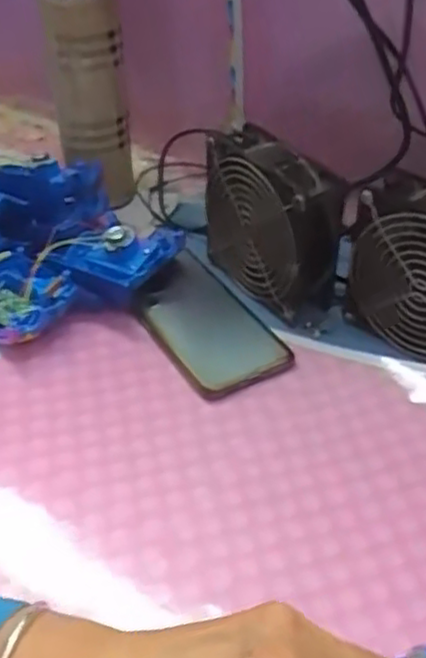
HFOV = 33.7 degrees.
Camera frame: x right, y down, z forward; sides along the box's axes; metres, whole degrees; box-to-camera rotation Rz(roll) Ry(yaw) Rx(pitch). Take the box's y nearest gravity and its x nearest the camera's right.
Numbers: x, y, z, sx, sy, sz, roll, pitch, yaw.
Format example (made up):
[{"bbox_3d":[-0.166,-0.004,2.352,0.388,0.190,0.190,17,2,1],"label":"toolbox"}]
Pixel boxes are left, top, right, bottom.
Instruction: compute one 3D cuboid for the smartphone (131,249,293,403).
[{"bbox_3d":[-0.005,-0.005,0.544,0.079,0.012,0.140,-22,49,-24],"label":"smartphone"}]

